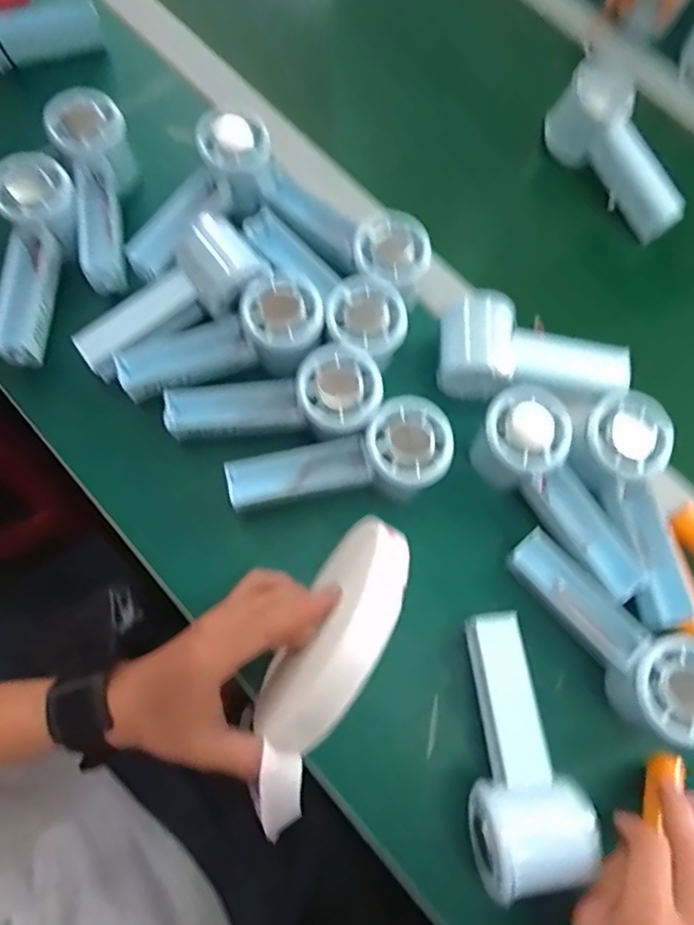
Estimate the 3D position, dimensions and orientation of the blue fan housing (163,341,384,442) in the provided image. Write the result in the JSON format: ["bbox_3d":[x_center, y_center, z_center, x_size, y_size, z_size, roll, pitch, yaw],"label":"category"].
[{"bbox_3d":[-0.052,-0.040,0.398,0.150,0.050,0.059,-4,72,-4],"label":"blue fan housing"}]

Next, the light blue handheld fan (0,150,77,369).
[{"bbox_3d":[-0.234,-0.148,0.418,0.056,0.047,0.150,3,72,-1],"label":"light blue handheld fan"}]

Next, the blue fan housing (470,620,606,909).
[{"bbox_3d":[0.100,0.173,0.355,0.068,0.056,0.147,-7,73,-4],"label":"blue fan housing"}]

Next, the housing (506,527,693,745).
[{"bbox_3d":[0.172,0.113,0.375,0.056,0.055,0.149,-39,65,-13],"label":"housing"}]

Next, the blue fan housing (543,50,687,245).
[{"bbox_3d":[0.241,-0.272,0.509,0.047,0.061,0.155,-34,91,-12],"label":"blue fan housing"}]

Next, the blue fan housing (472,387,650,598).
[{"bbox_3d":[0.151,0.020,0.396,0.053,0.063,0.148,-38,77,-13],"label":"blue fan housing"}]

